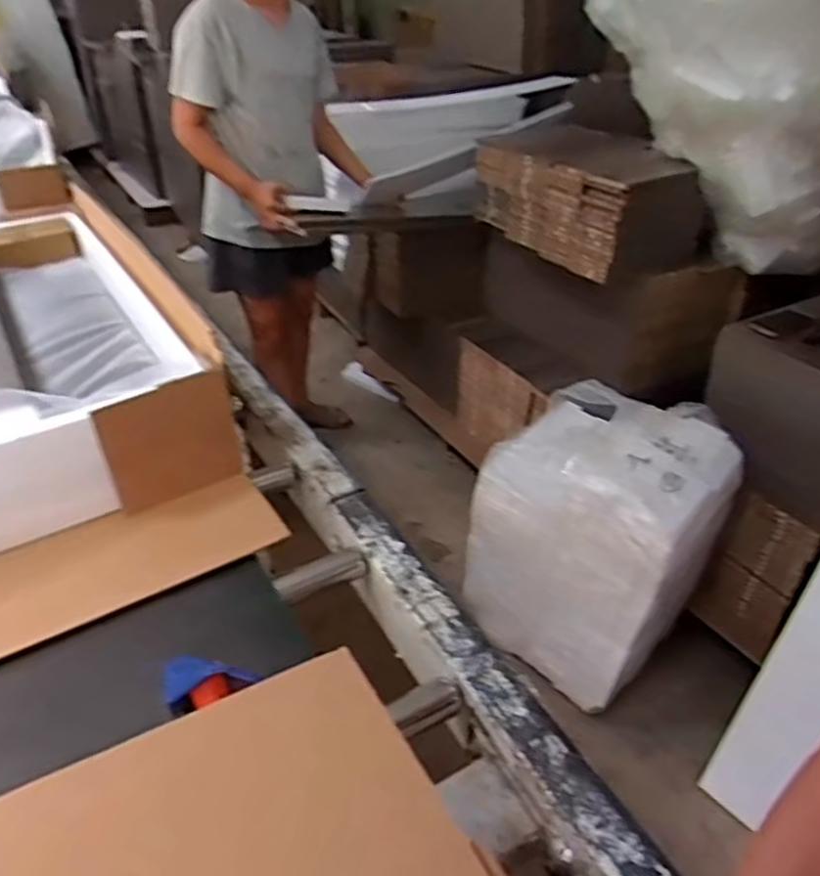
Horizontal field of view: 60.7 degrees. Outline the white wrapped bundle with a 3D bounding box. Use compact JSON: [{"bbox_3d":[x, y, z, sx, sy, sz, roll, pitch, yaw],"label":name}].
[{"bbox_3d":[0.399,0.217,1.491,0.362,0.542,0.419,-29,43,-36],"label":"white wrapped bundle"}]

